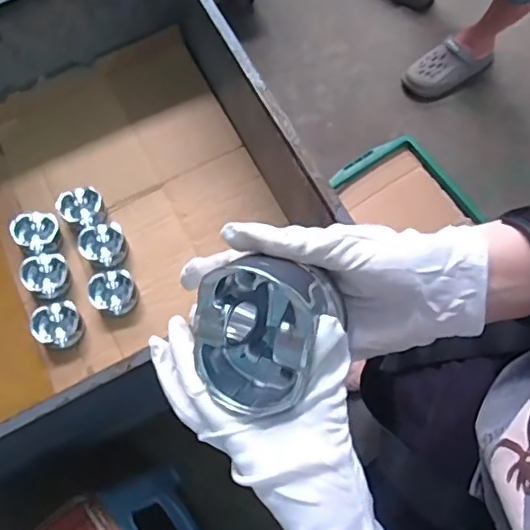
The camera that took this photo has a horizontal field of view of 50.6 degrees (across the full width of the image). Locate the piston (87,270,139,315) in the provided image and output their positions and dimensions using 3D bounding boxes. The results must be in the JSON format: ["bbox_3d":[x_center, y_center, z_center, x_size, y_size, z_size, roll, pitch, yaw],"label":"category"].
[{"bbox_3d":[-0.288,0.051,1.065,0.091,0.041,0.086,-1,70,4],"label":"piston"}]

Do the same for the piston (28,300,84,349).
[{"bbox_3d":[-0.391,0.111,1.062,0.084,0.050,0.086,0,75,0],"label":"piston"}]

